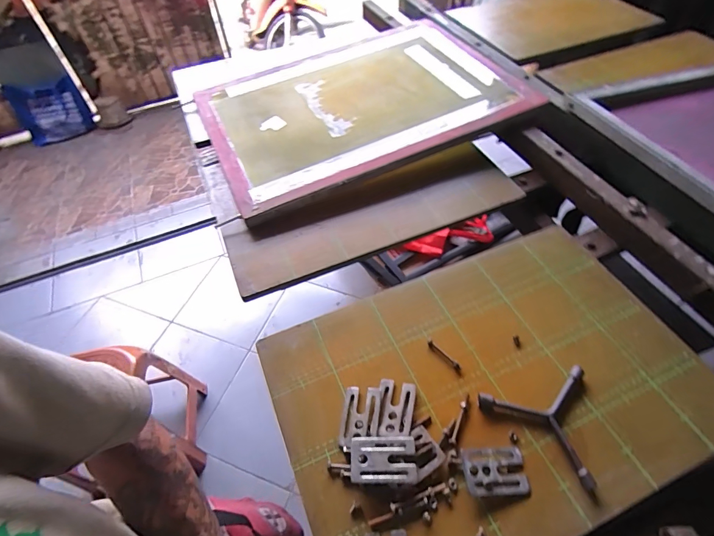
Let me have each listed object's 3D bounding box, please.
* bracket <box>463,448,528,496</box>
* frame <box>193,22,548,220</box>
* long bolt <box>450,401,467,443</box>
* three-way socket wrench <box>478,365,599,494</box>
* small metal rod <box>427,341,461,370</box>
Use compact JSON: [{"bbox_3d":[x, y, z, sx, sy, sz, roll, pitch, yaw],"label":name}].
[{"bbox_3d":[0.174,0.256,0.485,0.078,0.010,0.053,-5,53,-2],"label":"bracket"},{"bbox_3d":[0.005,-0.406,0.934,0.711,0.024,0.506,-24,60,-10],"label":"frame"},{"bbox_3d":[0.138,0.209,0.523,0.007,0.005,0.058,21,57,17],"label":"long bolt"},{"bbox_3d":[0.273,0.189,0.530,0.162,0.015,0.140,37,63,25],"label":"three-way socket wrench"},{"bbox_3d":[0.132,0.132,0.583,0.009,0.006,0.059,-39,61,-24],"label":"small metal rod"}]

